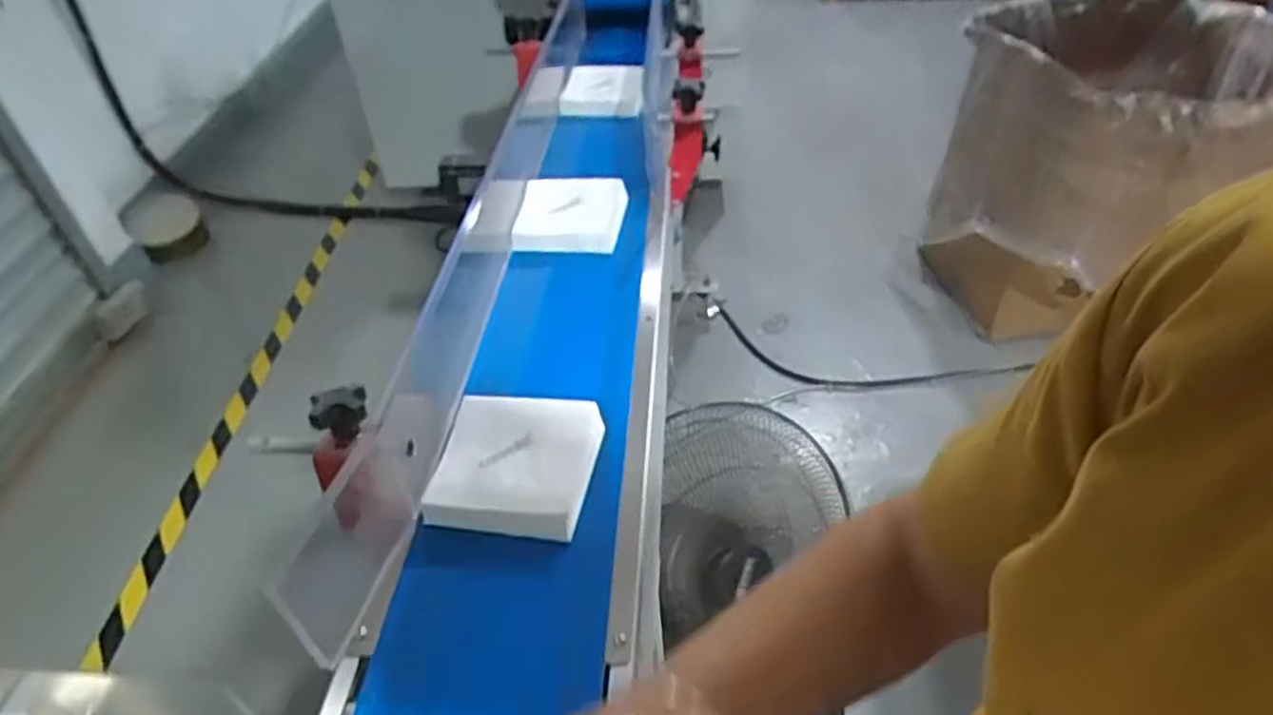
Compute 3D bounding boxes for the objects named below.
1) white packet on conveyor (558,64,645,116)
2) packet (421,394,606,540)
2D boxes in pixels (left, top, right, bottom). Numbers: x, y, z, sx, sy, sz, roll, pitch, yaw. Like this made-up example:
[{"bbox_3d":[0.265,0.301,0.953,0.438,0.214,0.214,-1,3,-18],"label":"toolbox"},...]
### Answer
[{"bbox_3d":[-0.050,-0.384,1.090,0.119,0.072,0.040,-1,42,2],"label":"white packet on conveyor"},{"bbox_3d":[-0.094,0.080,0.606,0.119,0.024,0.123,4,43,9],"label":"packet"}]

